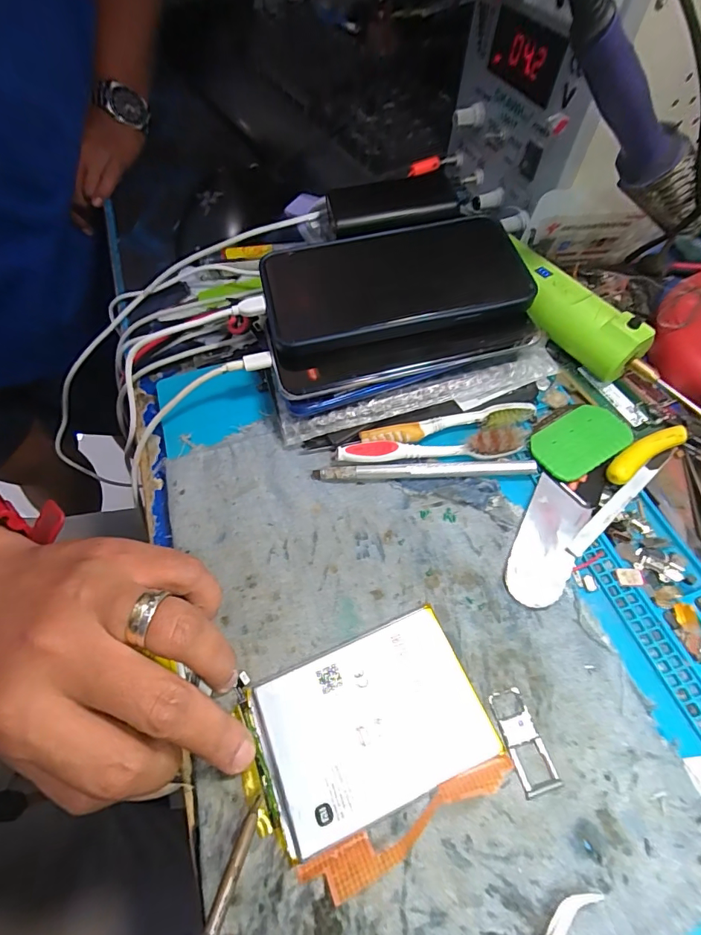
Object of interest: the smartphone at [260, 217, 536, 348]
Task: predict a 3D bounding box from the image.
[{"bbox_3d":[0.027,-0.117,0.274,0.158,0.012,0.081,-11,61,-5],"label":"smartphone"}]

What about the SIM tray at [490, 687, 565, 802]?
[{"bbox_3d":[0.073,0.115,0.185,0.015,0.004,0.038,-16,60,-5],"label":"SIM tray"}]

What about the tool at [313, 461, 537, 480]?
[{"bbox_3d":[0.041,0.002,0.250,0.122,0.007,0.007,-2,60,3],"label":"tool"}]

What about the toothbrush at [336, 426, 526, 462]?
[{"bbox_3d":[0.046,-0.011,0.252,0.106,0.011,0.013,-5,60,1],"label":"toothbrush"}]

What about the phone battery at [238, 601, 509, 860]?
[{"bbox_3d":[0.005,0.110,0.188,0.100,0.007,0.065,-22,61,-8],"label":"phone battery"}]

